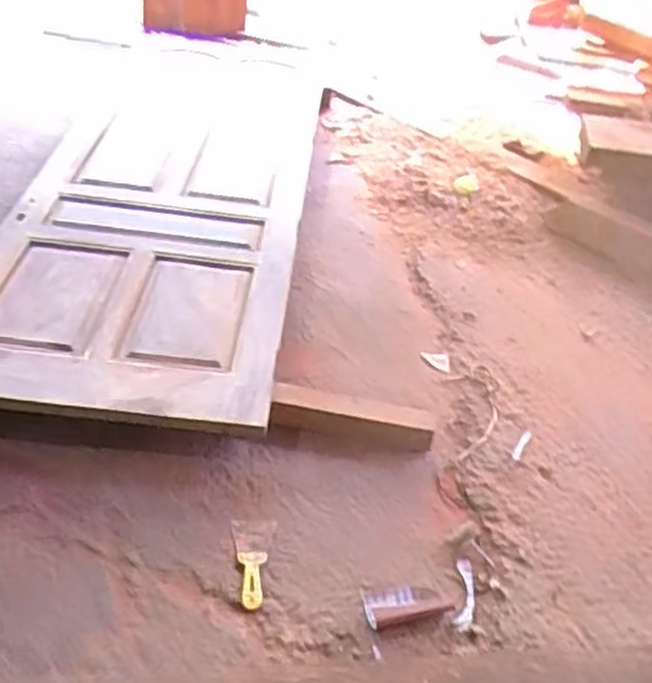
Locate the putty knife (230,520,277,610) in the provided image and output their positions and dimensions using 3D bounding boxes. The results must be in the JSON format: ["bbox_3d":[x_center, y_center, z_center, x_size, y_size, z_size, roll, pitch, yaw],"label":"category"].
[{"bbox_3d":[-0.144,0.450,1.500,0.086,0.023,0.199,-1,44,-10],"label":"putty knife"}]

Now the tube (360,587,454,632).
[{"bbox_3d":[0.161,0.515,1.434,0.172,0.023,0.067,-8,43,-14],"label":"tube"}]

